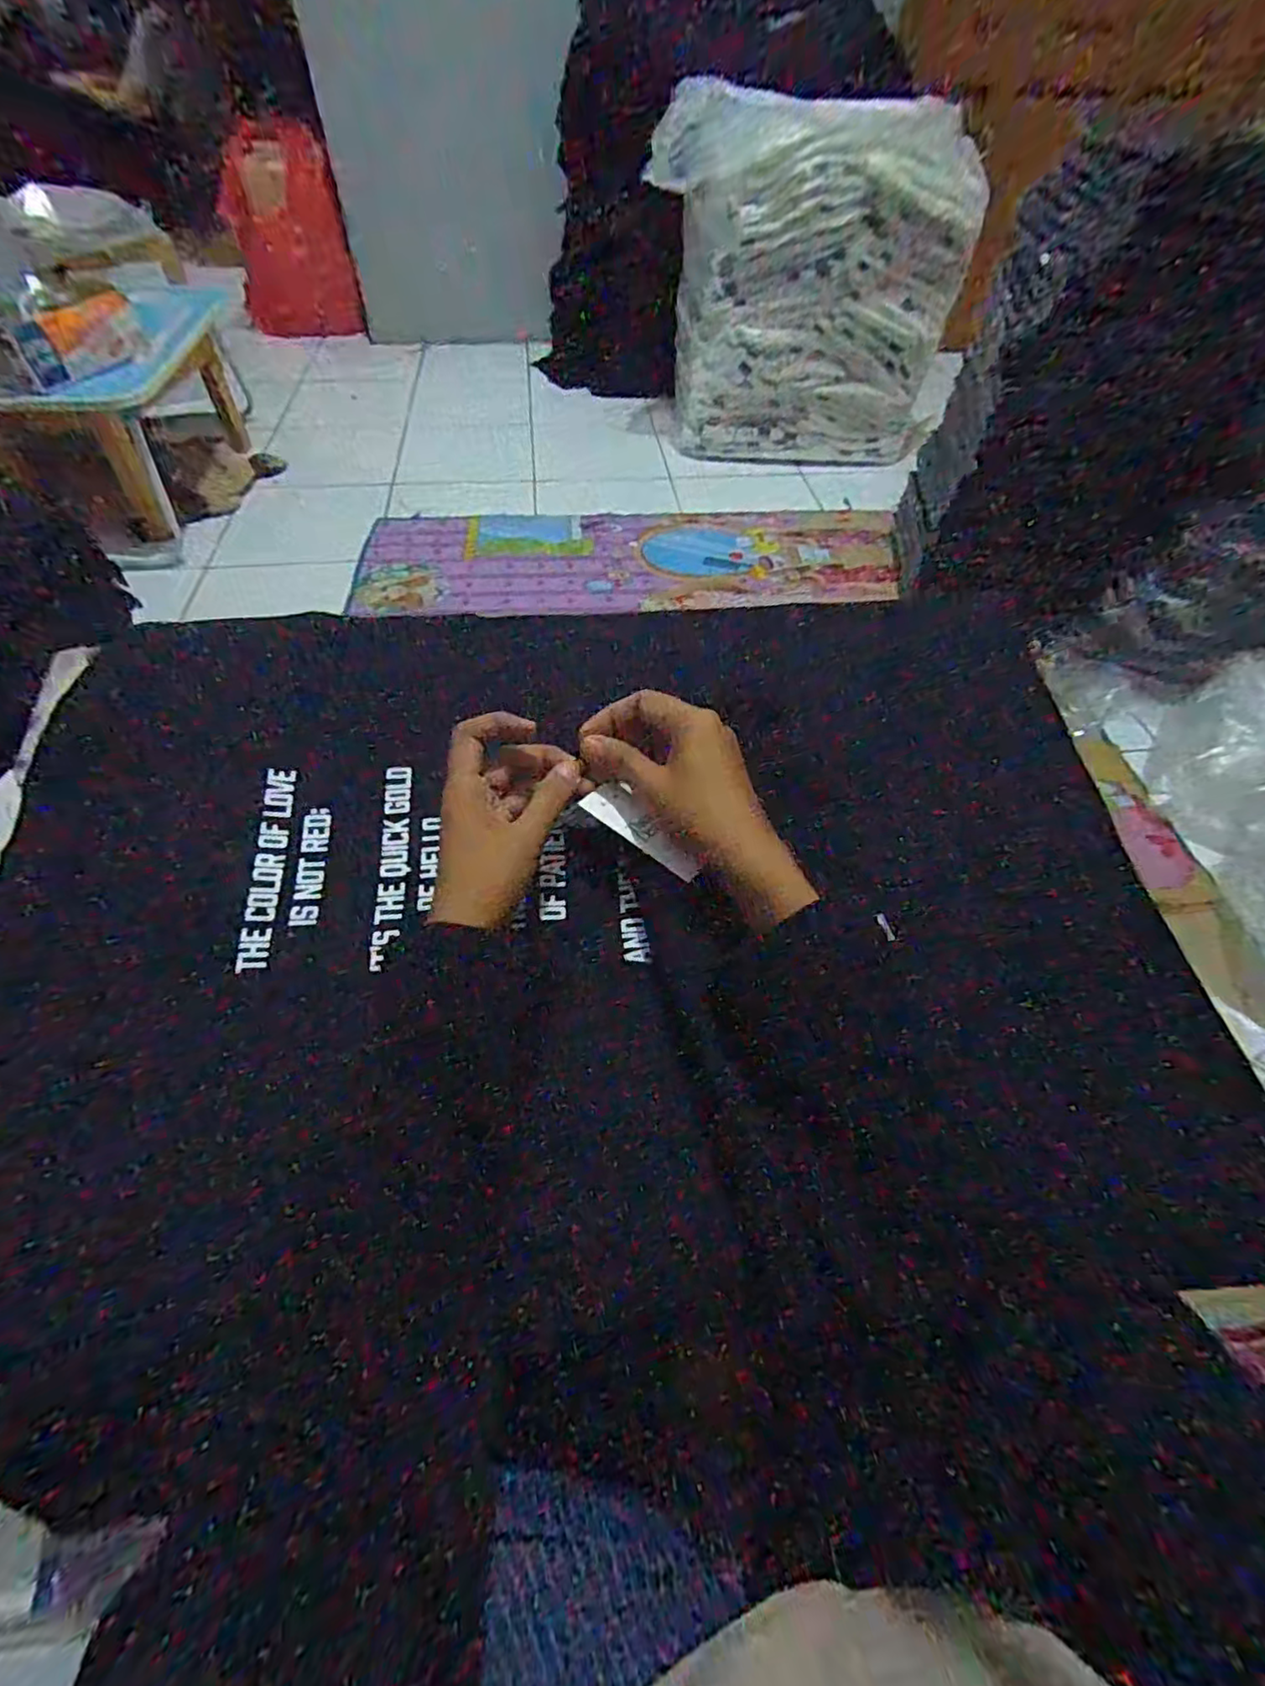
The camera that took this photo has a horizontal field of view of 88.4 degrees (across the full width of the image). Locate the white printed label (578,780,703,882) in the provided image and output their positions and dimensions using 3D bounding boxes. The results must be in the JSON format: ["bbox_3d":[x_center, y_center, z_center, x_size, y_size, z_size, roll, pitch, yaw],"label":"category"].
[{"bbox_3d":[0.005,-0.006,0.369,0.019,0.007,0.080,-40,64,-23],"label":"white printed label"}]

